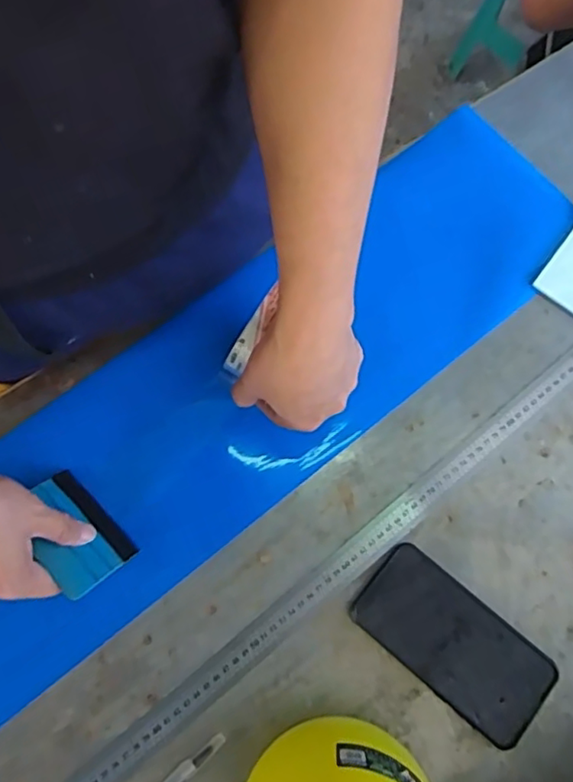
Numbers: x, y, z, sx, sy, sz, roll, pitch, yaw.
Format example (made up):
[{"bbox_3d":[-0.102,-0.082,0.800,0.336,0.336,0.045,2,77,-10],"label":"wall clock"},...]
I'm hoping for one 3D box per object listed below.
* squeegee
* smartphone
[{"bbox_3d":[-0.178,0.114,0.501,0.097,0.011,0.068,47,42,9],"label":"squeegee"},{"bbox_3d":[0.137,0.209,0.504,0.163,0.008,0.079,40,77,9],"label":"smartphone"}]

